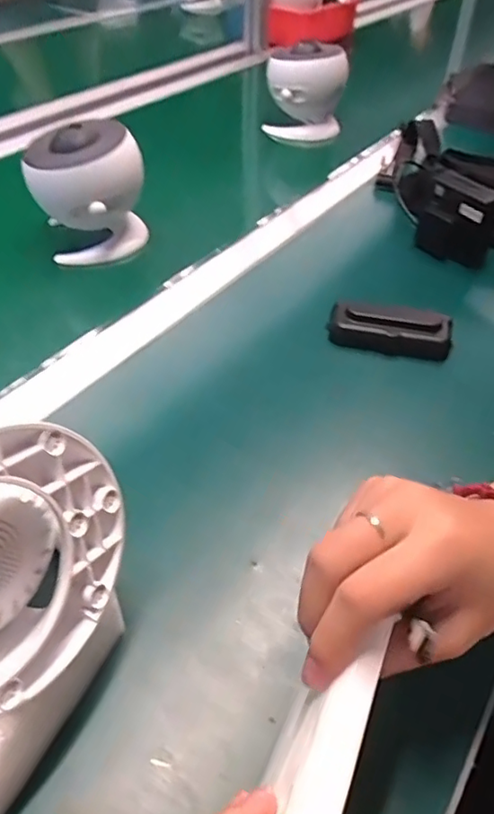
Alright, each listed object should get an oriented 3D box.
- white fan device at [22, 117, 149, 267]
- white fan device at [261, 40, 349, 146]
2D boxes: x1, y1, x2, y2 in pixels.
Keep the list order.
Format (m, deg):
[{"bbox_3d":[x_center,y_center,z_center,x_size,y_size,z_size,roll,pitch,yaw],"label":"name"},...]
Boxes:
[{"bbox_3d":[-0.162,-0.219,0.578,0.109,0.112,0.083,-12,47,-14],"label":"white fan device"},{"bbox_3d":[0.087,-0.470,0.839,0.117,0.122,0.126,6,46,3],"label":"white fan device"}]

